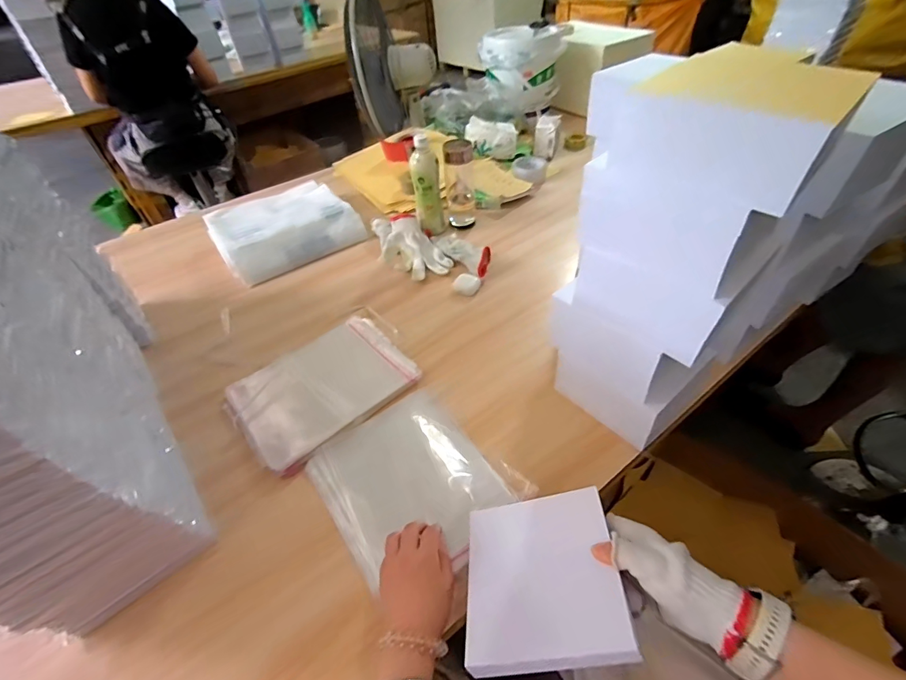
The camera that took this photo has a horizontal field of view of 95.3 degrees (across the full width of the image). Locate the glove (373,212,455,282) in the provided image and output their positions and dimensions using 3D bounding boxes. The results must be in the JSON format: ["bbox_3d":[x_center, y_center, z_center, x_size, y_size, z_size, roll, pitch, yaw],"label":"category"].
[{"bbox_3d":[-0.103,-0.213,0.910,0.131,0.046,0.220,-22,48,-16],"label":"glove"}]

